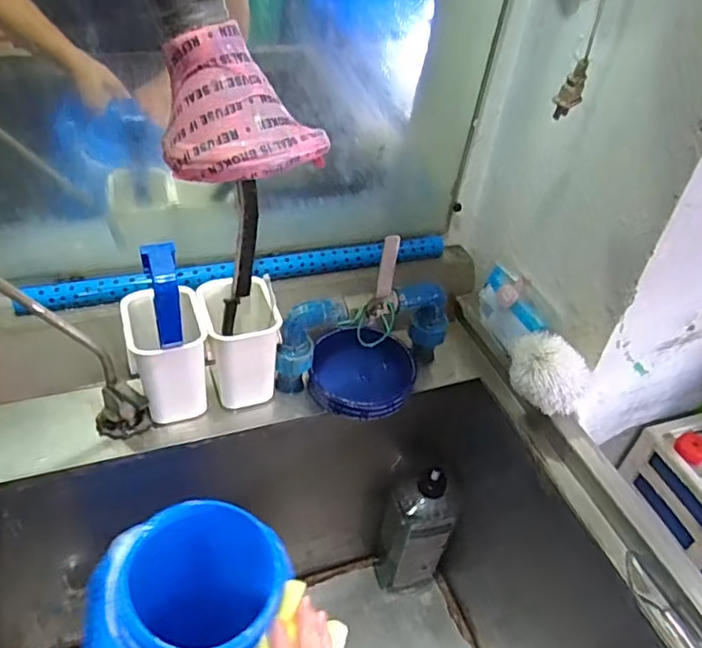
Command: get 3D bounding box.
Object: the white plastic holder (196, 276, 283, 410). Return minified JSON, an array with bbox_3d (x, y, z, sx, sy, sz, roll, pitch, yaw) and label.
[{"bbox_3d":[-0.116,0.021,0.622,0.072,0.109,0.080,-10,44,-19],"label":"white plastic holder"}]

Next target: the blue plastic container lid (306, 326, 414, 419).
[{"bbox_3d":[0.013,0.054,0.668,0.114,0.033,0.105,4,41,-3],"label":"blue plastic container lid"}]

